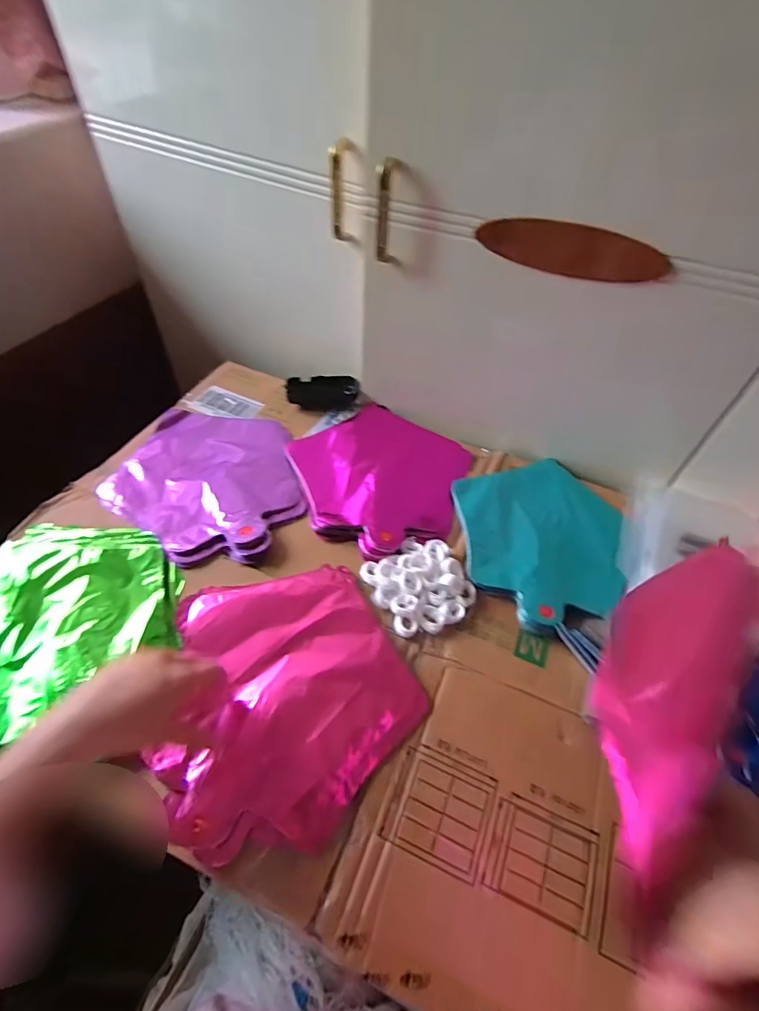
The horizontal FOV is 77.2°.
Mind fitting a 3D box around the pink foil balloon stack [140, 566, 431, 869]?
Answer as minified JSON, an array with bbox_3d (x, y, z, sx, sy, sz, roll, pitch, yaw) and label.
[{"bbox_3d":[-0.095,0.173,0.465,0.238,0.019,0.252,-25,57,-22],"label":"pink foil balloon stack"}]

